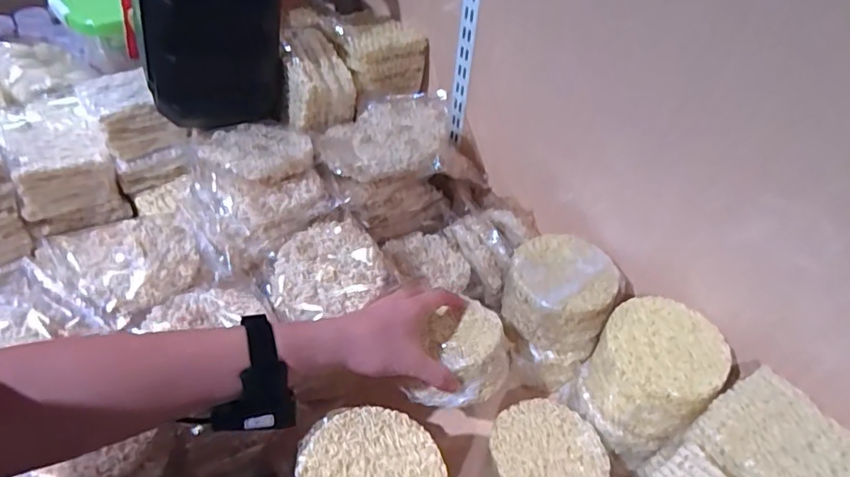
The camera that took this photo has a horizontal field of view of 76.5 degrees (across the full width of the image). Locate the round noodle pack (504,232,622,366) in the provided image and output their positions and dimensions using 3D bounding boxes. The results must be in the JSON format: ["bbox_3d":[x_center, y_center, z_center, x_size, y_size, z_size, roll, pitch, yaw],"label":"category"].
[{"bbox_3d":[0.151,0.065,0.617,0.113,0.095,0.107,2,45,-2],"label":"round noodle pack"}]

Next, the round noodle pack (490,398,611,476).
[{"bbox_3d":[0.120,0.234,0.550,0.110,0.073,0.117,2,45,-2],"label":"round noodle pack"}]

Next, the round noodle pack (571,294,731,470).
[{"bbox_3d":[0.228,0.142,0.561,0.111,0.117,0.121,2,45,-2],"label":"round noodle pack"}]

